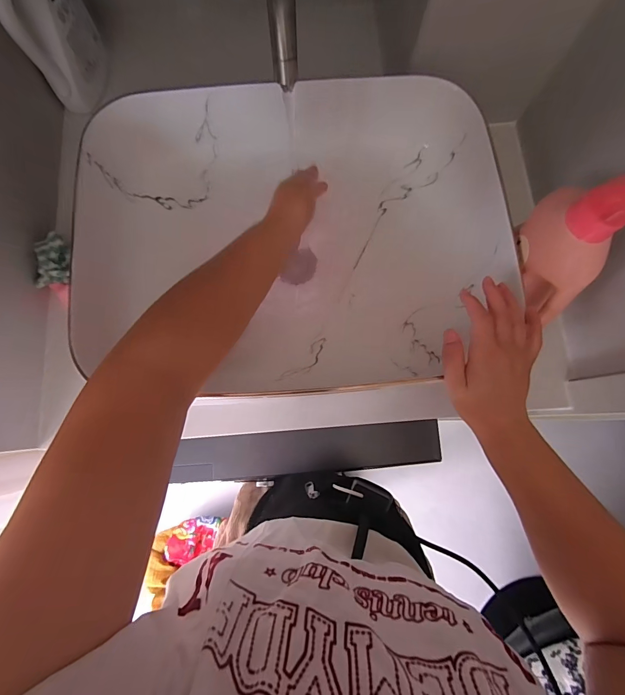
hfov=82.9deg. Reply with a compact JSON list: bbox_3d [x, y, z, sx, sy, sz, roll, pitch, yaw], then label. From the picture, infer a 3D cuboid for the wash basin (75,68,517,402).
[{"bbox_3d":[-0.021,-0.147,0.465,0.494,0.109,0.386,-5,79,-2],"label":"wash basin"}]

